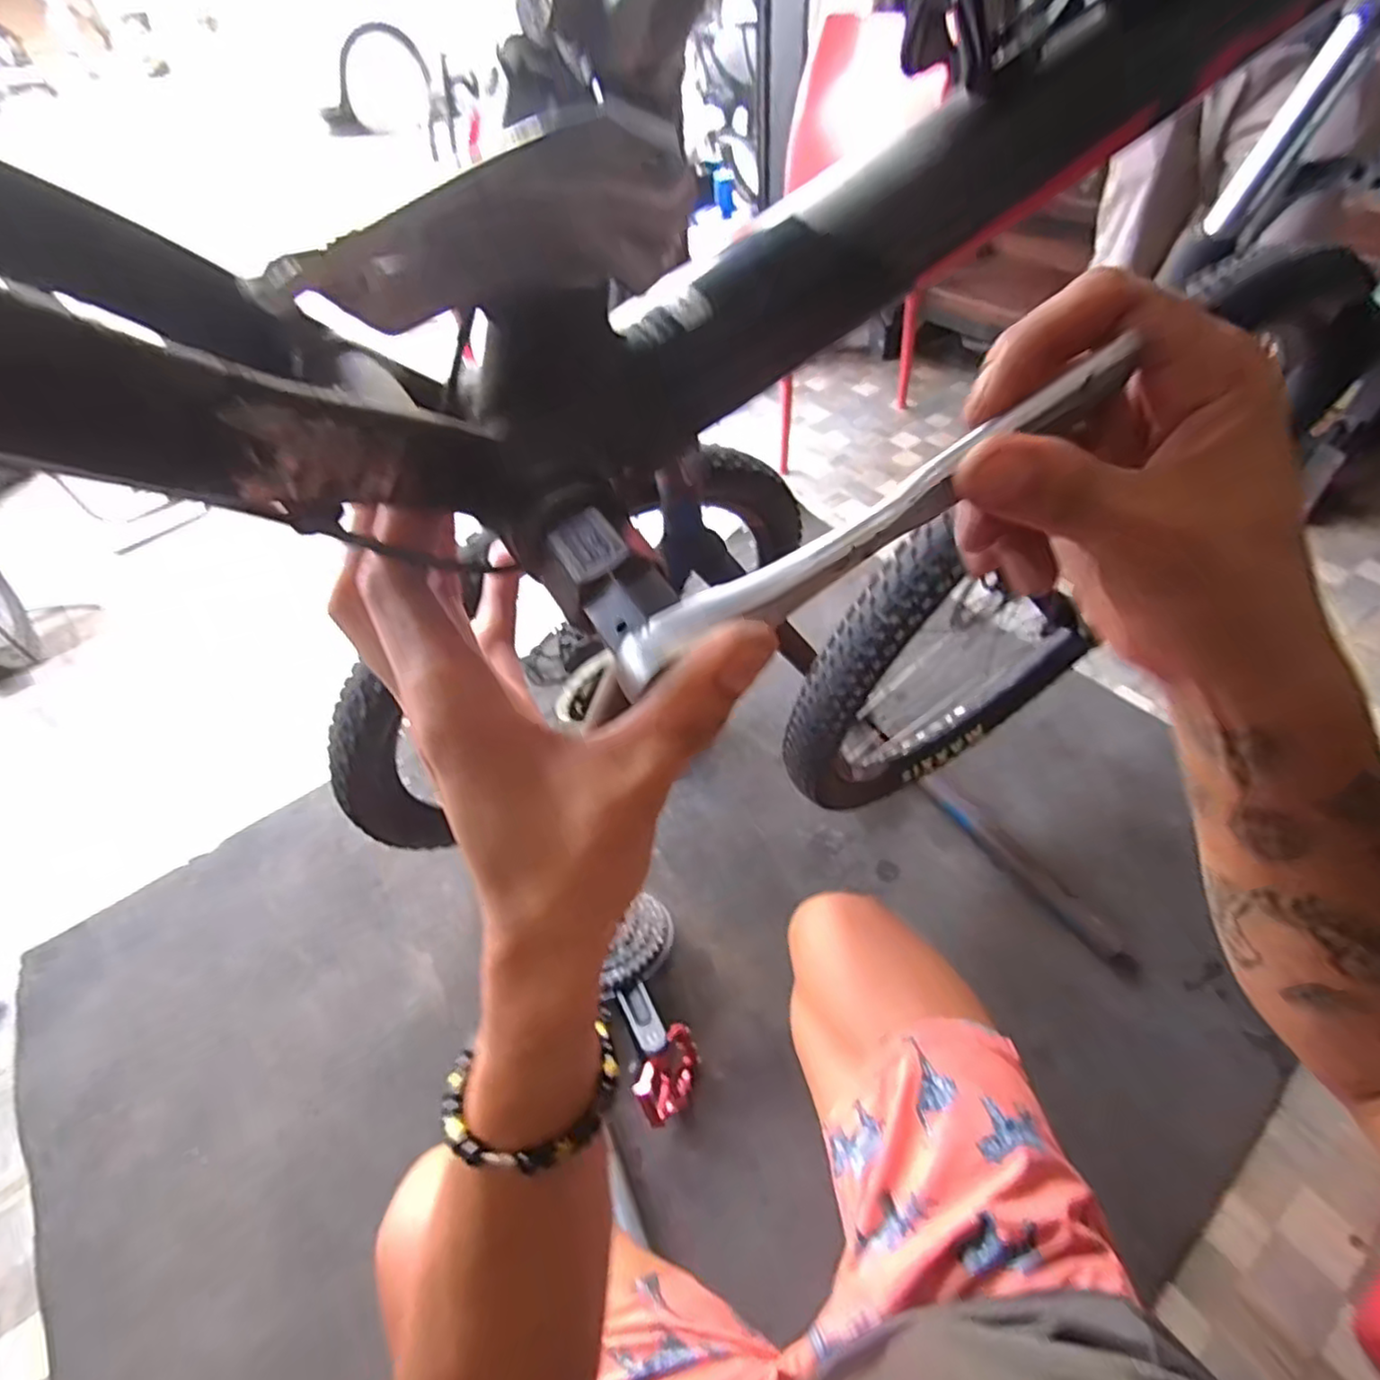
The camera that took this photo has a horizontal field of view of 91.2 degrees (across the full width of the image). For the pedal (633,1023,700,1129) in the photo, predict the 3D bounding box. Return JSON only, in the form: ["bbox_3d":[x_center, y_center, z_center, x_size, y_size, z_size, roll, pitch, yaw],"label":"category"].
[{"bbox_3d":[-0.026,0.486,0.859,0.029,0.110,0.105,2,38,31],"label":"pedal"}]

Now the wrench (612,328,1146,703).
[{"bbox_3d":[0.051,-0.046,0.187,0.162,0.025,0.017,-31,50,1],"label":"wrench"}]

